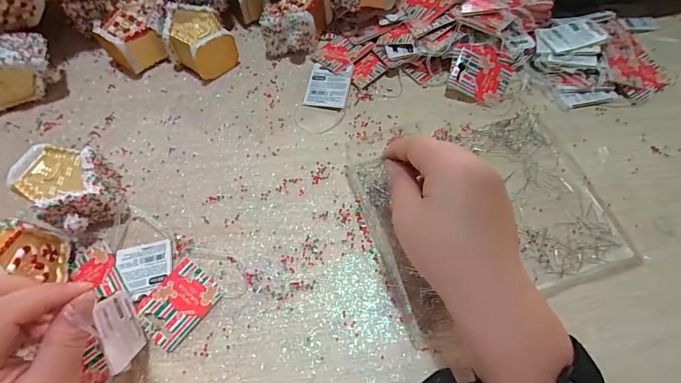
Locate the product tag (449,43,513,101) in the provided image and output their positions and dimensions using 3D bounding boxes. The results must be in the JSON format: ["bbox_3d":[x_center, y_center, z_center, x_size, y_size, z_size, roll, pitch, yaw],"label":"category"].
[{"bbox_3d":[0.147,-0.124,0.380,0.063,0.007,0.054,11,88,-3],"label":"product tag"}]

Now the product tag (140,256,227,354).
[{"bbox_3d":[-0.128,0.089,0.290,0.044,0.004,0.058,38,70,9],"label":"product tag"}]

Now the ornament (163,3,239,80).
[{"bbox_3d":[-0.156,-0.164,0.400,0.065,0.045,0.082,-39,70,-18],"label":"ornament"}]

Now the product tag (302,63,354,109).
[{"bbox_3d":[-0.012,-0.113,0.391,0.045,0.010,0.052,12,64,5],"label":"product tag"}]

